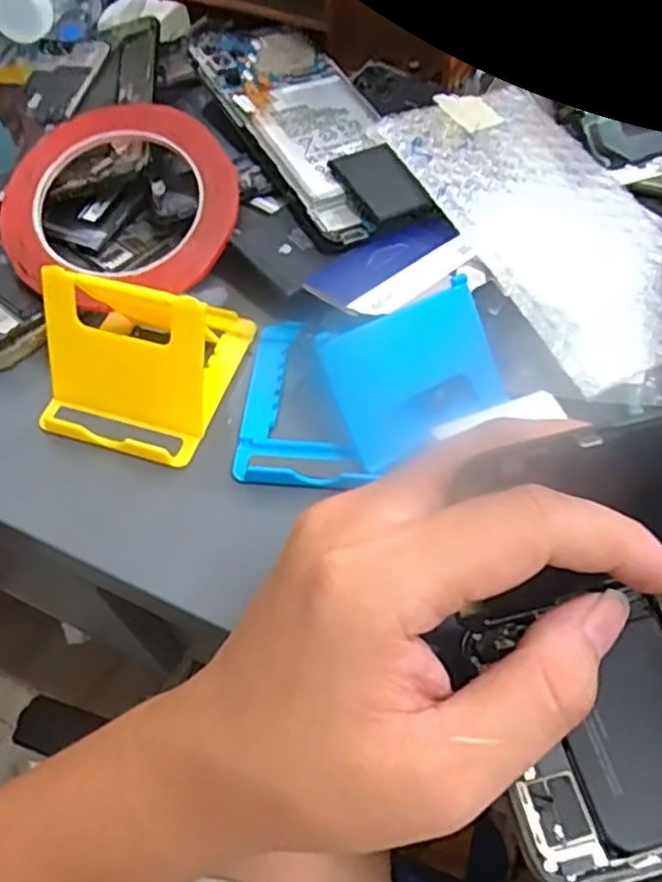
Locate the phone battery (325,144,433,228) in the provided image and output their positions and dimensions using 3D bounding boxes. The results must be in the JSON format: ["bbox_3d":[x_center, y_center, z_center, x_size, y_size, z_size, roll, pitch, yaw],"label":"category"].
[{"bbox_3d":[0.022,-0.122,0.327,0.032,0.010,0.044,-23,59,-13],"label":"phone battery"}]

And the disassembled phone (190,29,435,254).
[{"bbox_3d":[-0.011,-0.163,0.344,0.072,0.017,0.154,-25,59,-14],"label":"disassembled phone"}]

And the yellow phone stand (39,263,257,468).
[{"bbox_3d":[-0.082,-0.043,0.290,0.072,0.055,0.084,15,58,12],"label":"yellow phone stand"}]

